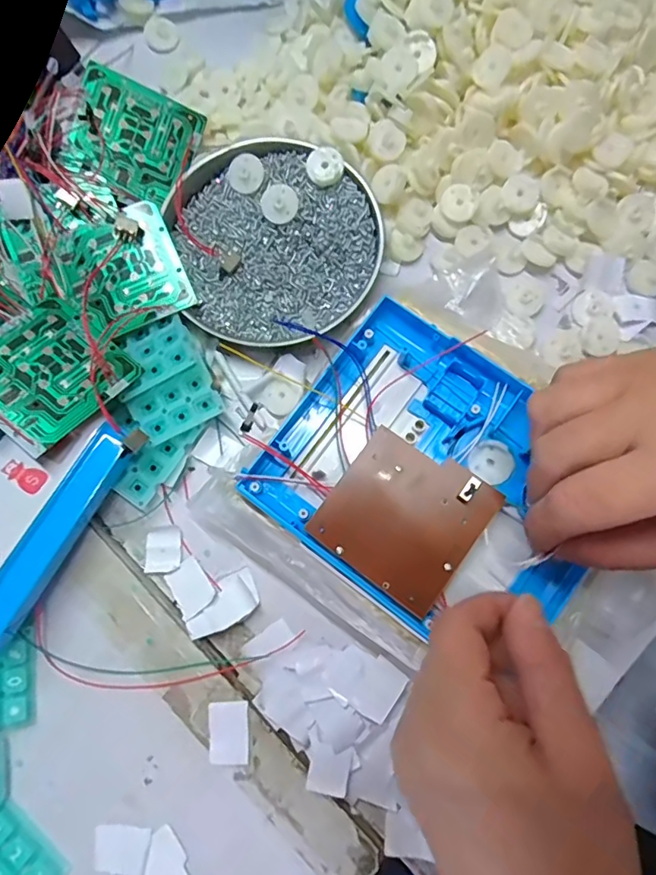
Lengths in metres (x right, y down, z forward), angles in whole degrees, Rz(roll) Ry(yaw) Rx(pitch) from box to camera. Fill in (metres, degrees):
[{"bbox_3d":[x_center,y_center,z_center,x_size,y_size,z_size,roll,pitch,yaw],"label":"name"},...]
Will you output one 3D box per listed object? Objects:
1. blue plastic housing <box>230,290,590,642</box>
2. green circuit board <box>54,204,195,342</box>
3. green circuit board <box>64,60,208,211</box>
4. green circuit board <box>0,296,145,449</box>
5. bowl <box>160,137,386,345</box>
[{"bbox_3d":[0.055,0.023,0.268,0.163,0.019,0.130,37,82,8],"label":"blue plastic housing"},{"bbox_3d":[-0.122,-0.098,0.306,0.067,0.006,0.070,-23,84,-4],"label":"green circuit board"},{"bbox_3d":[-0.121,-0.186,0.322,0.069,0.004,0.069,19,84,-16],"label":"green circuit board"},{"bbox_3d":[-0.151,-0.039,0.282,0.069,0.005,0.067,40,63,4],"label":"green circuit board"},{"bbox_3d":[-0.032,-0.126,0.323,0.123,0.022,0.126,0,79,1],"label":"bowl"}]

